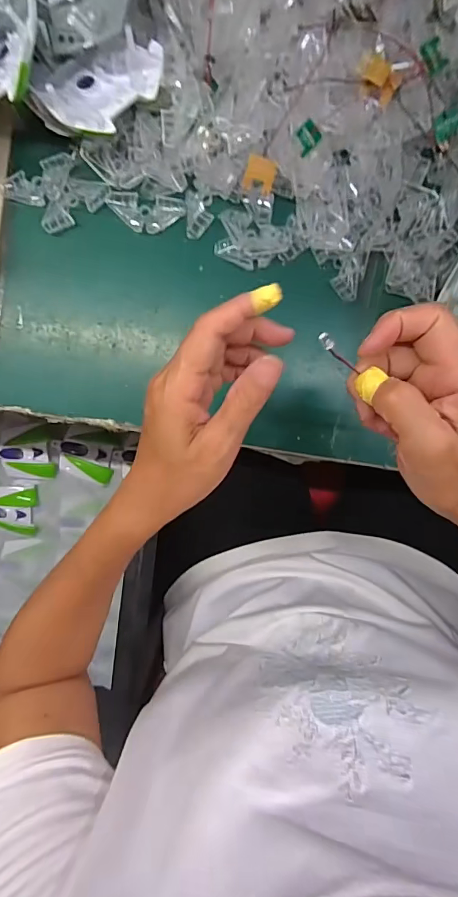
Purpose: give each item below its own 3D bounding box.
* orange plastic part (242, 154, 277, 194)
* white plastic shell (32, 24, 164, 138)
[{"bbox_3d":[0.027,-0.231,0.368,0.027,0.005,0.024,23,124,2],"label":"orange plastic part"},{"bbox_3d":[-0.103,-0.292,0.347,0.103,0.031,0.070,-17,93,2],"label":"white plastic shell"}]

